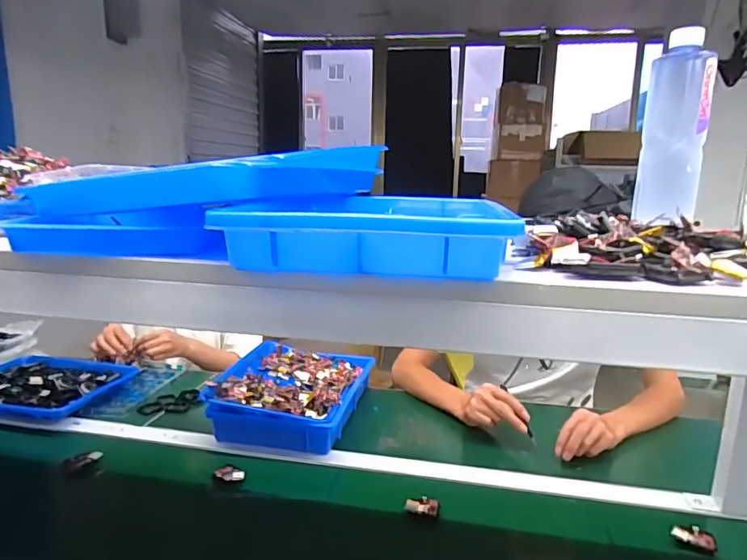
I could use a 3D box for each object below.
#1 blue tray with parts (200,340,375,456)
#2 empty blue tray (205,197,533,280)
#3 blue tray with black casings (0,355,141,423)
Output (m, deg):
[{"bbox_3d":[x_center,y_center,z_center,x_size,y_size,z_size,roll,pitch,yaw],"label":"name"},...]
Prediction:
[{"bbox_3d":[-0.164,0.230,1.062,0.257,0.098,0.339,4,12,12],"label":"blue tray with parts"},{"bbox_3d":[0.000,-0.051,0.476,0.217,0.046,0.274,2,12,4],"label":"empty blue tray"},{"bbox_3d":[-0.725,0.226,1.110,0.333,0.052,0.244,4,12,13],"label":"blue tray with black casings"}]

